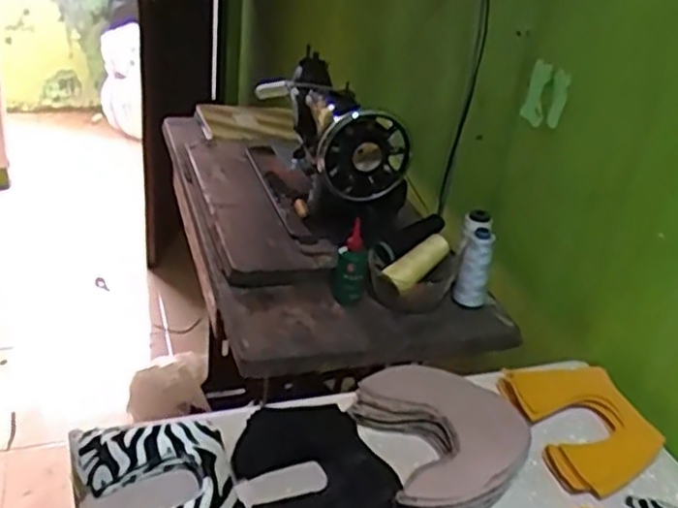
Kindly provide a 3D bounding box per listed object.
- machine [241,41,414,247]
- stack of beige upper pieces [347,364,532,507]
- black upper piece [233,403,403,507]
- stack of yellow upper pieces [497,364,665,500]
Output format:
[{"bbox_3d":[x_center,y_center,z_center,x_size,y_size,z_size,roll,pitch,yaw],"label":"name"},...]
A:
[{"bbox_3d":[-0.031,-0.194,1.202,0.161,0.196,0.381,-5,31,-22],"label":"machine"},{"bbox_3d":[0.115,0.192,0.754,0.177,0.041,0.179,-5,31,-20],"label":"stack of beige upper pieces"},{"bbox_3d":[-0.025,0.215,0.706,0.139,0.029,0.164,-6,31,-23],"label":"black upper piece"},{"bbox_3d":[0.270,0.184,0.802,0.137,0.029,0.168,-5,31,-20],"label":"stack of yellow upper pieces"}]

